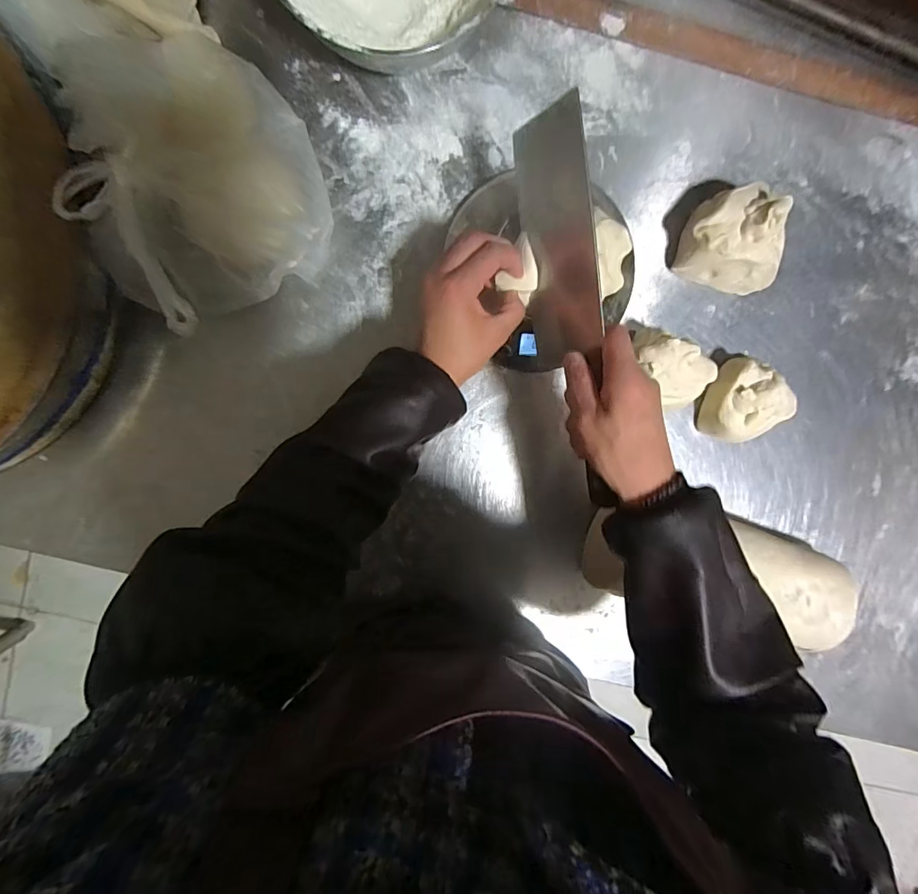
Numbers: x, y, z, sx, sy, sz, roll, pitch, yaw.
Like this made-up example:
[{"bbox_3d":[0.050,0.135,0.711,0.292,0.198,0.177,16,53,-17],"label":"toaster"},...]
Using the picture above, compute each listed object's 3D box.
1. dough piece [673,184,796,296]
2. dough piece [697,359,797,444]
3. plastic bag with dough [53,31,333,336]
[{"bbox_3d":[0.276,-0.203,0.459,0.103,0.076,0.081,18,97,-7],"label":"dough piece"},{"bbox_3d":[0.308,-0.044,0.498,0.081,0.056,0.083,17,97,-7],"label":"dough piece"},{"bbox_3d":[-0.219,-0.222,0.404,0.190,0.100,0.212,-23,100,0],"label":"plastic bag with dough"}]

